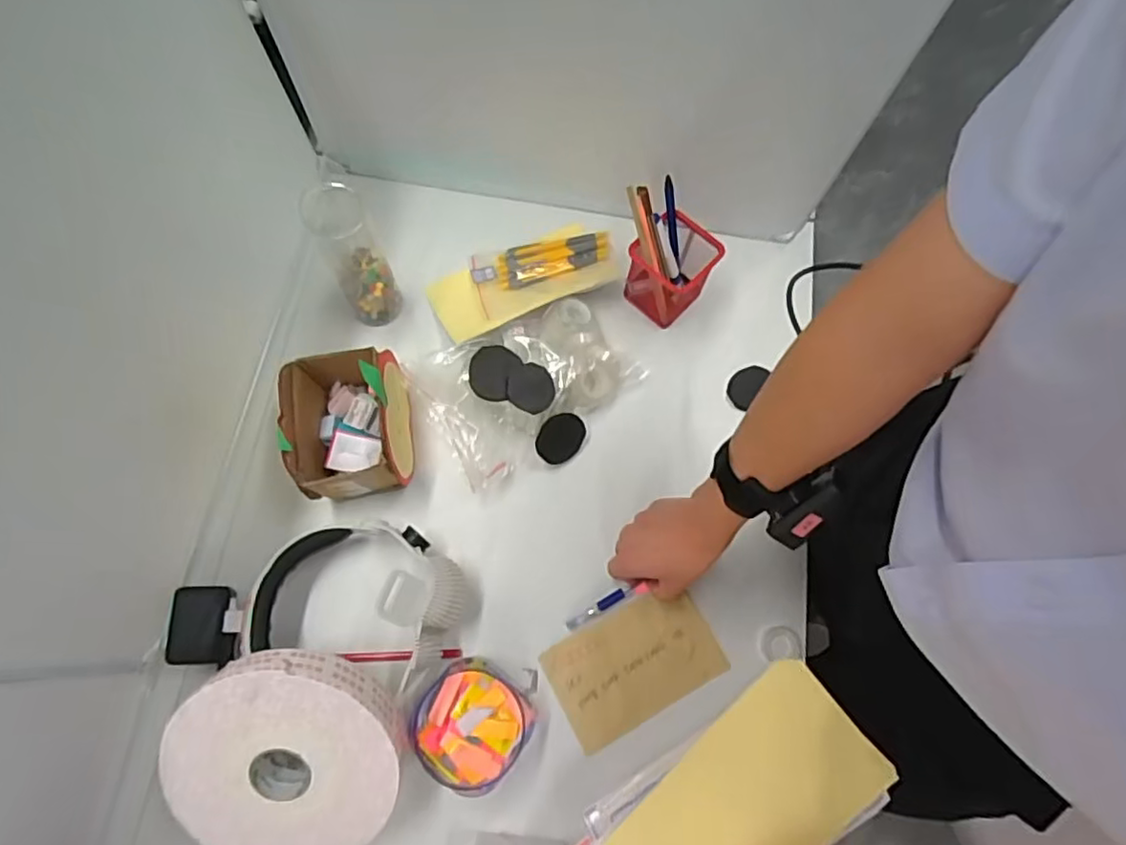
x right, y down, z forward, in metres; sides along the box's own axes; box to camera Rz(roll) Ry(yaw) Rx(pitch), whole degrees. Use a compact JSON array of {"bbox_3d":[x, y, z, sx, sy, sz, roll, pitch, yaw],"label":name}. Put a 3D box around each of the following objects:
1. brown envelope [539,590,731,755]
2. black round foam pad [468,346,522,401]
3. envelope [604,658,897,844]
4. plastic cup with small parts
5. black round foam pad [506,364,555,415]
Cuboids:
[{"bbox_3d":[0.069,0.234,0.628,0.161,0.007,0.099,-25,68,-13],"label":"brown envelope"},{"bbox_3d":[-0.073,-0.052,0.658,0.049,0.009,0.057,21,73,3],"label":"black round foam pad"},{"bbox_3d":[0.147,0.299,0.503,0.210,0.010,0.120,-41,81,-10],"label":"envelope"},{"bbox_3d":[-0.208,-0.166,0.640,0.051,0.177,0.058,-19,74,-8],"label":"plastic cup with small parts"},{"bbox_3d":[-0.033,-0.035,0.651,0.051,0.004,0.048,1,72,-2],"label":"black round foam pad"}]

